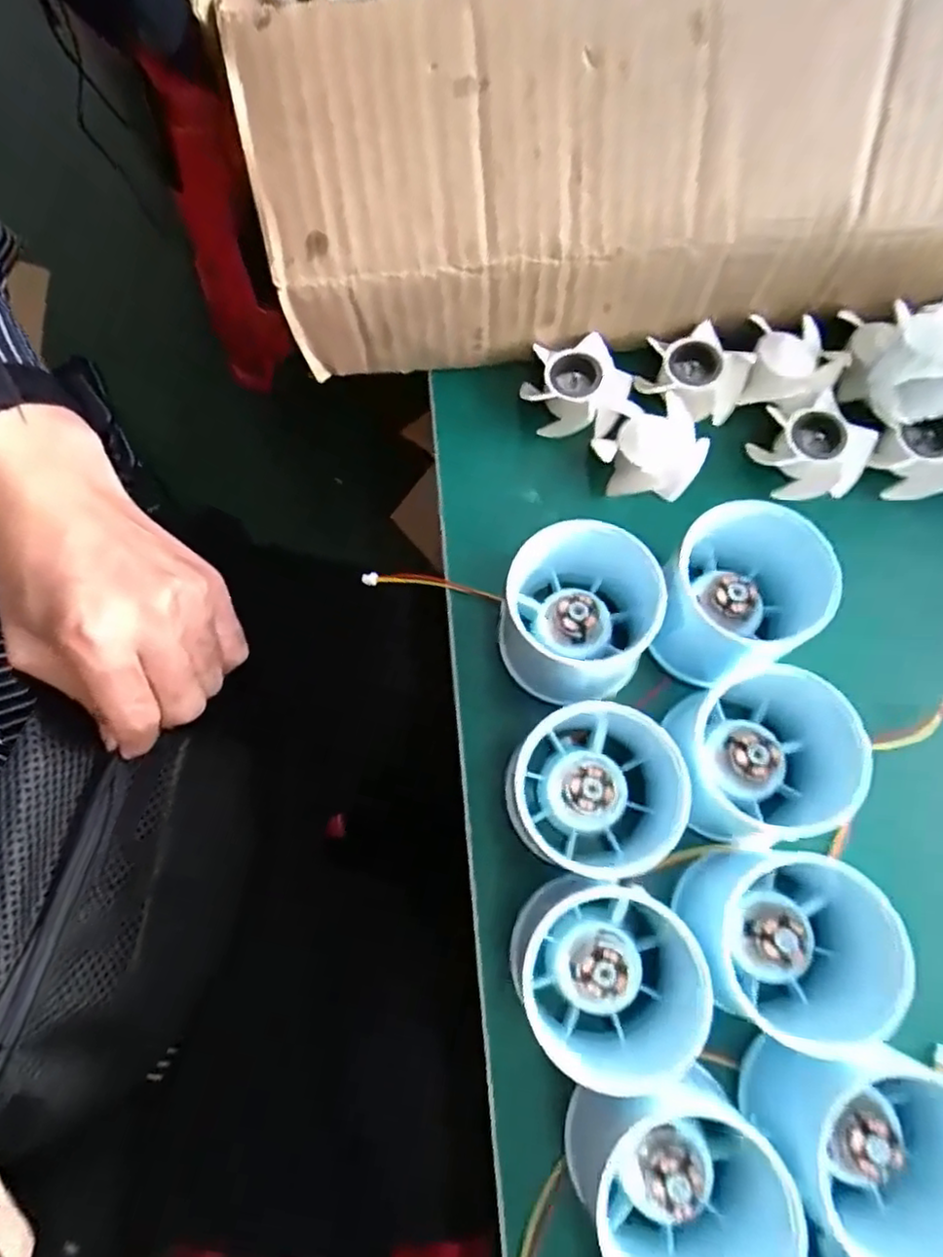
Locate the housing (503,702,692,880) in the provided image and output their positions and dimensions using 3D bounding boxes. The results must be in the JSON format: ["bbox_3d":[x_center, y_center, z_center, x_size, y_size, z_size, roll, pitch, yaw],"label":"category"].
[{"bbox_3d":[0.041,0.053,0.221,0.053,0.045,0.051,0,73,0],"label":"housing"}]

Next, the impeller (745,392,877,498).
[{"bbox_3d":[0.141,-0.074,0.280,0.038,0.023,0.040,0,73,0],"label":"impeller"}]

